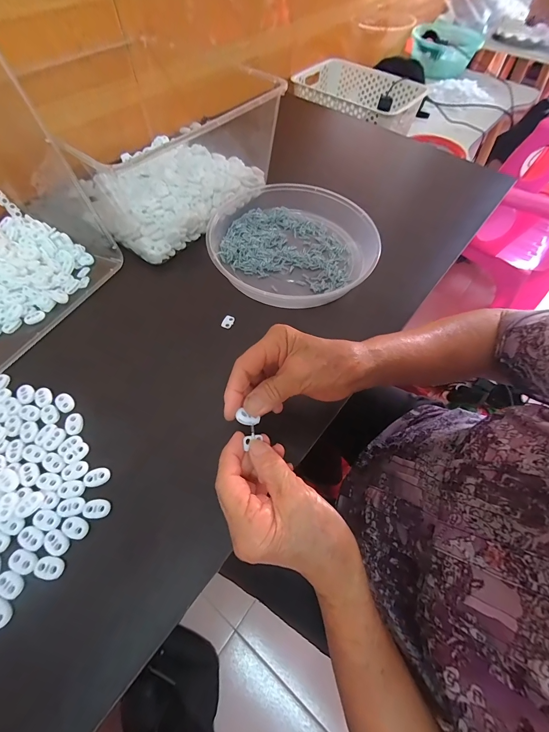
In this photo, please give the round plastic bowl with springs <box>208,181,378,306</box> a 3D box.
[{"bbox_3d":[0.023,-0.178,0.444,0.243,0.046,0.239,1,60,-2],"label":"round plastic bowl with springs"}]

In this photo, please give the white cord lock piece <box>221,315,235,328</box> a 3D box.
[{"bbox_3d":[-0.058,-0.056,0.385,0.014,0.005,0.018,24,62,10],"label":"white cord lock piece"}]

